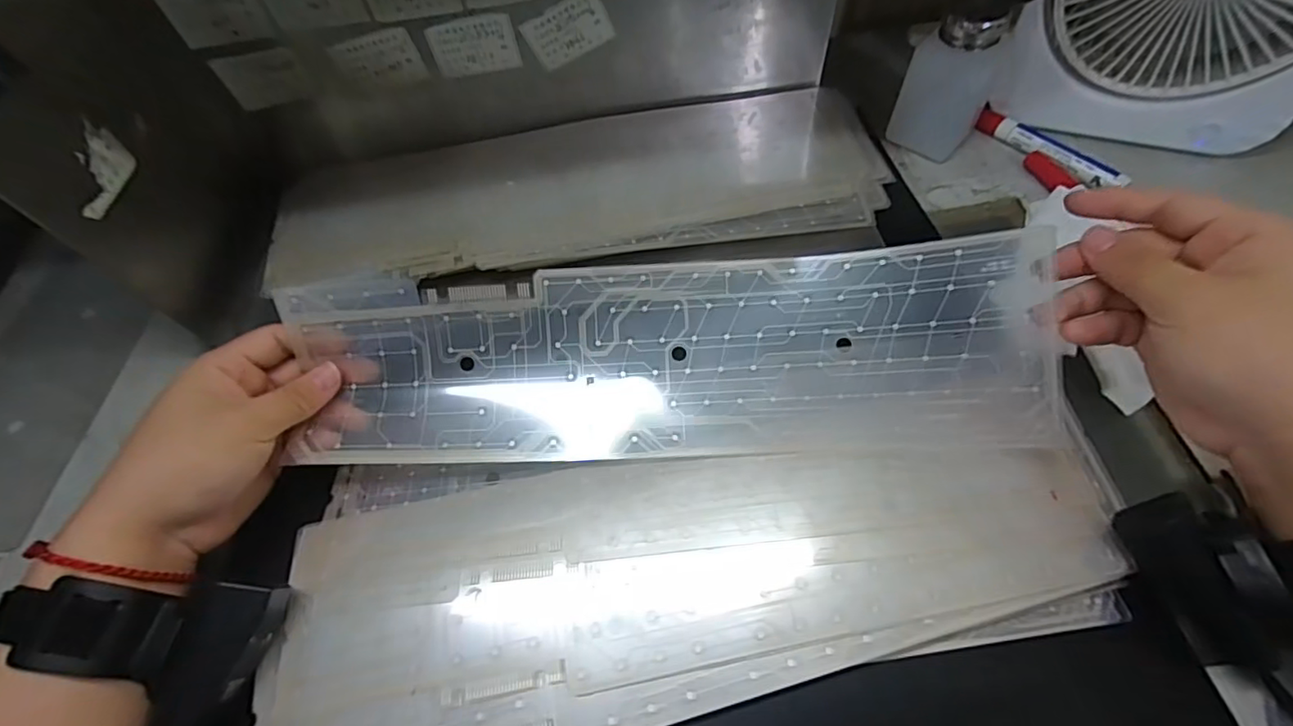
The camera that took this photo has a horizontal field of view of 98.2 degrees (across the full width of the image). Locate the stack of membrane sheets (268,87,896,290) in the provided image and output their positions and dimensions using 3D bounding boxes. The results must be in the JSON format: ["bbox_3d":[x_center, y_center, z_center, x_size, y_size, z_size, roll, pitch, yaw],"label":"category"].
[{"bbox_3d":[-0.055,-0.134,0.422,0.441,0.015,0.147,-7,58,0],"label":"stack of membrane sheets"}]

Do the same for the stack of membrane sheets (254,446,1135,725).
[{"bbox_3d":[0.019,0.105,0.285,0.410,0.013,0.155,-8,61,-1],"label":"stack of membrane sheets"}]

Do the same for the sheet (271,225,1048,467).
[{"bbox_3d":[0.021,-0.004,0.313,0.375,0.030,0.113,-4,83,4],"label":"sheet"}]

